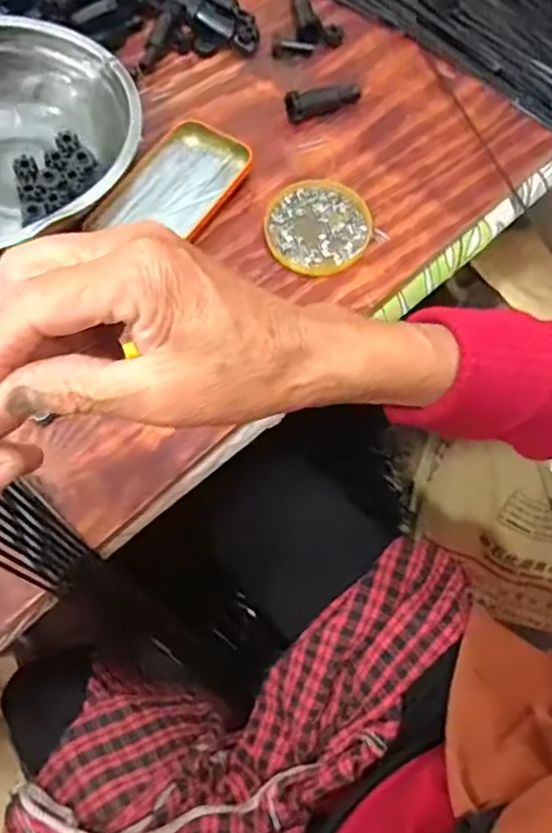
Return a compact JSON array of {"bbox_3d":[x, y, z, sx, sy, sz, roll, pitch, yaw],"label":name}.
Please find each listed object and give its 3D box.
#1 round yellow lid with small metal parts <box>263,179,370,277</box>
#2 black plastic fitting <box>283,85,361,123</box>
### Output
[{"bbox_3d":[0.032,-0.152,0.531,0.081,0.010,0.083,-1,66,2],"label":"round yellow lid with small metal parts"},{"bbox_3d":[0.042,-0.281,0.577,0.068,0.024,0.019,-21,67,-7],"label":"black plastic fitting"}]

